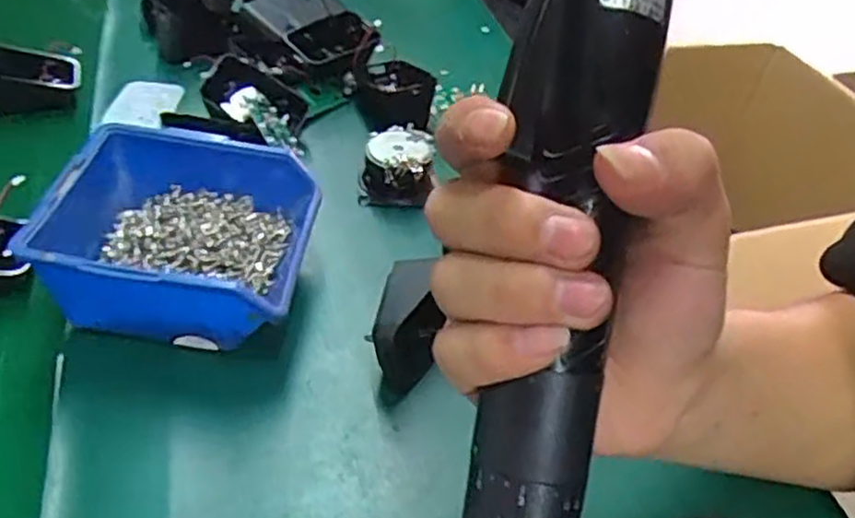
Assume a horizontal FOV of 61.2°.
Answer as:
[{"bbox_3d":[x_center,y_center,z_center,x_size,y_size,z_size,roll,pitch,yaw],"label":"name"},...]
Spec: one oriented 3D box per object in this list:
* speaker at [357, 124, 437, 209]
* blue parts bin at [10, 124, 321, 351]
[{"bbox_3d":[-0.019,-0.061,0.479,0.049,0.037,0.049,9,42,2],"label":"speaker"},{"bbox_3d":[-0.132,-0.008,0.379,0.129,0.066,0.112,7,41,-1],"label":"blue parts bin"}]

